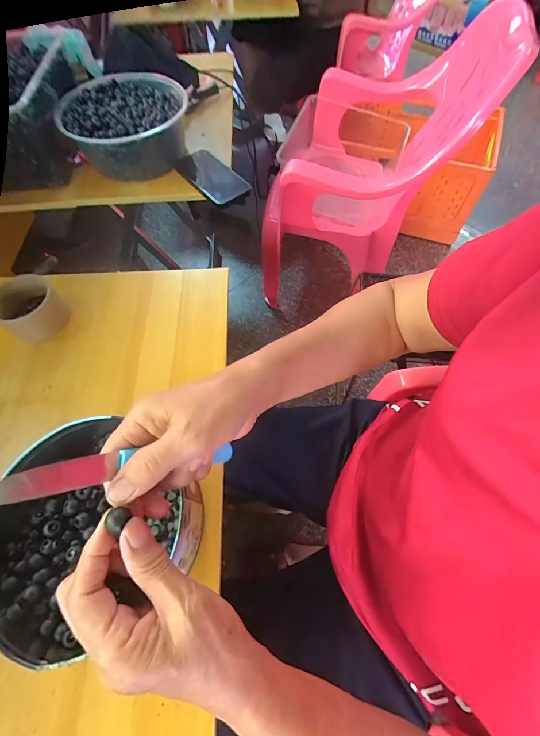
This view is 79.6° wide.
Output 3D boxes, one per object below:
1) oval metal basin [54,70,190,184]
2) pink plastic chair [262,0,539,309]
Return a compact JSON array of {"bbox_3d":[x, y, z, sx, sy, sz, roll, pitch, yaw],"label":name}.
[{"bbox_3d":[-0.280,-0.480,0.658,0.233,0.097,0.231,-12,62,-5],"label":"oval metal basin"},{"bbox_3d":[0.249,-0.552,0.923,0.482,0.638,0.535,16,64,10],"label":"pink plastic chair"}]

